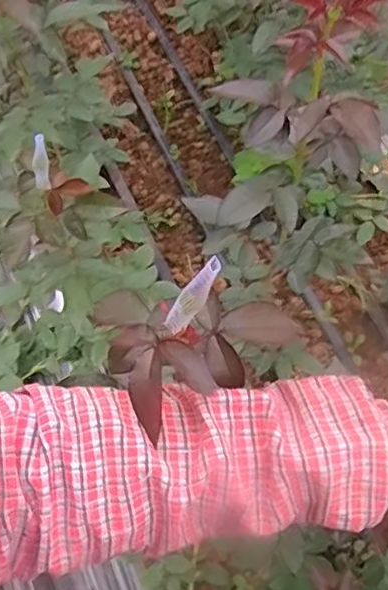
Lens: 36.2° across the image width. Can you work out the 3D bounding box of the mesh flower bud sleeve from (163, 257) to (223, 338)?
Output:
[{"bbox_3d":[-0.001,0.001,0.302,0.008,0.062,0.011,-18,65,-36],"label":"mesh flower bud sleeve"}]

